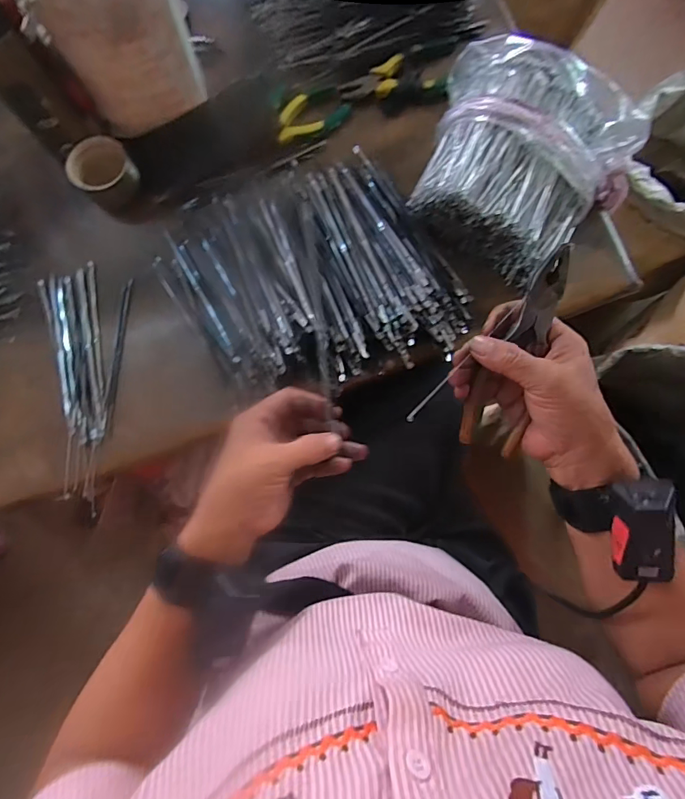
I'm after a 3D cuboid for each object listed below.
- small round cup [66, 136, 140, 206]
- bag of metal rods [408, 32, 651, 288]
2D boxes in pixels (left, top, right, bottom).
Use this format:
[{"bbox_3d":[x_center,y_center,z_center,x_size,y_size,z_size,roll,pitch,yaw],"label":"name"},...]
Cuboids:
[{"bbox_3d":[-0.265,-0.252,0.496,0.063,0.050,0.058,0,82,-1],"label":"small round cup"},{"bbox_3d":[0.185,-0.246,0.473,0.219,0.088,0.204,30,82,4],"label":"bag of metal rods"}]

